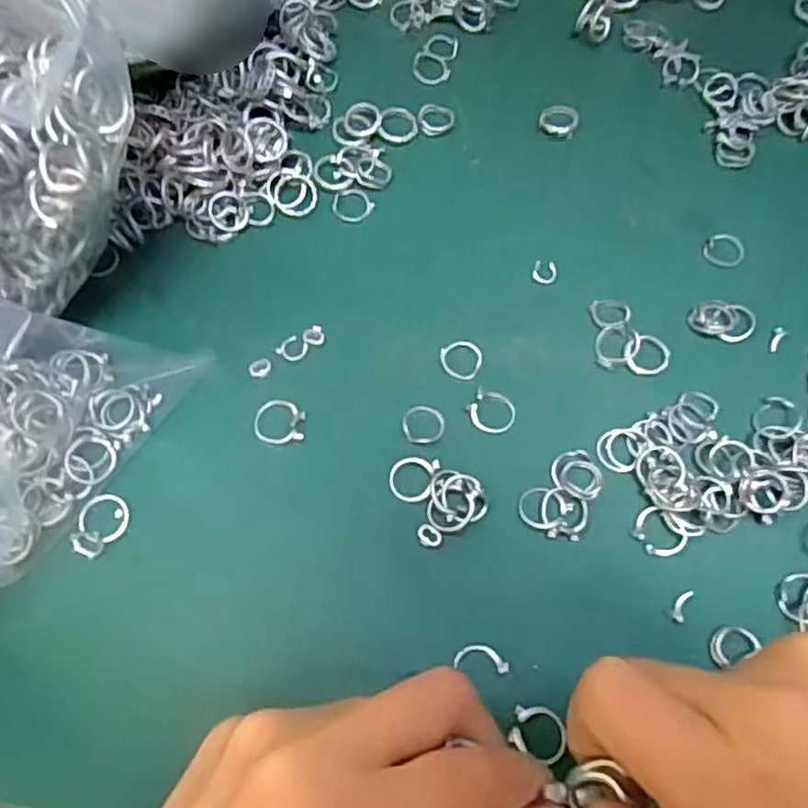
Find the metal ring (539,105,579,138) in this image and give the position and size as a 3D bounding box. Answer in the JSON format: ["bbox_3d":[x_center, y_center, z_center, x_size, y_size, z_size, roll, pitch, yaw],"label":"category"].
[{"bbox_3d":[0.092,-0.168,0.426,0.023,0.005,0.024,0,67,0],"label":"metal ring"}]

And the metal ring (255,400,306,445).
[{"bbox_3d":[-0.060,0.009,0.349,0.024,0.004,0.022,0,67,0],"label":"metal ring"}]

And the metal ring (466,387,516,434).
[{"bbox_3d":[0.043,0.003,0.352,0.023,0.004,0.022,0,67,0],"label":"metal ring"}]

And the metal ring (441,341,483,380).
[{"bbox_3d":[0.029,-0.023,0.362,0.021,0.004,0.022,0,67,0],"label":"metal ring"}]

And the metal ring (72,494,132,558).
[{"bbox_3d":[-0.140,0.055,0.329,0.021,0.004,0.030,22,69,9],"label":"metal ring"}]

